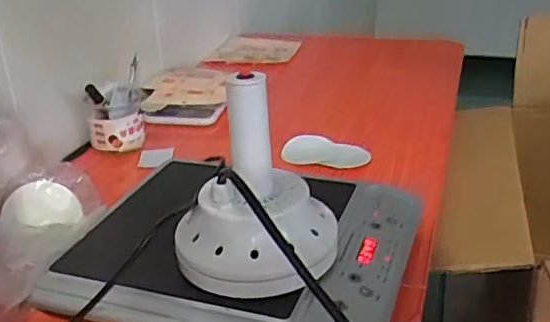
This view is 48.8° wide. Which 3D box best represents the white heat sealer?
[{"bbox_3d":[-0.019,0.024,0.541,0.148,0.177,0.118,1,27,6],"label":"white heat sealer"}]

